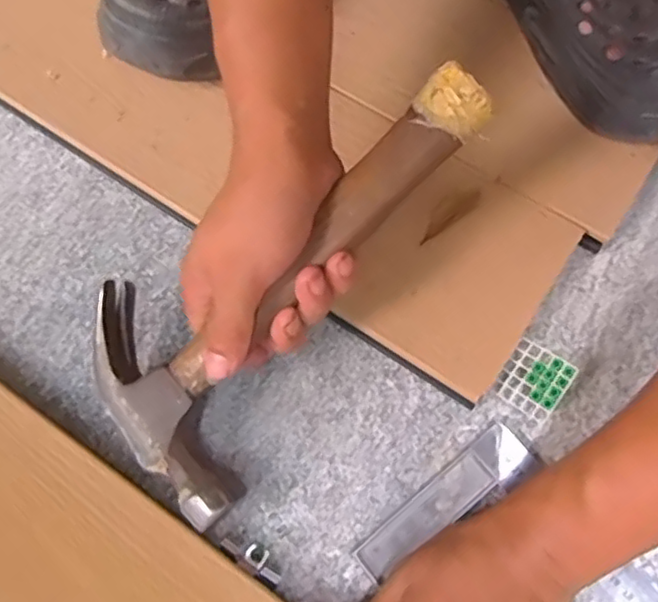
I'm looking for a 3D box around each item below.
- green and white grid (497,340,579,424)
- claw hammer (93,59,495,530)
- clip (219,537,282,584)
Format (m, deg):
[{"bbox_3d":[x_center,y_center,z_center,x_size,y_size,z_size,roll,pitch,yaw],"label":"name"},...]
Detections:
[{"bbox_3d":[0.127,0.049,0.404,0.039,0.008,0.040,33,91,35],"label":"green and white grid"},{"bbox_3d":[-0.022,-0.019,0.362,0.273,0.023,0.136,-46,76,8],"label":"claw hammer"},{"bbox_3d":[-0.044,0.147,0.374,0.039,0.011,0.014,35,70,13],"label":"clip"}]

